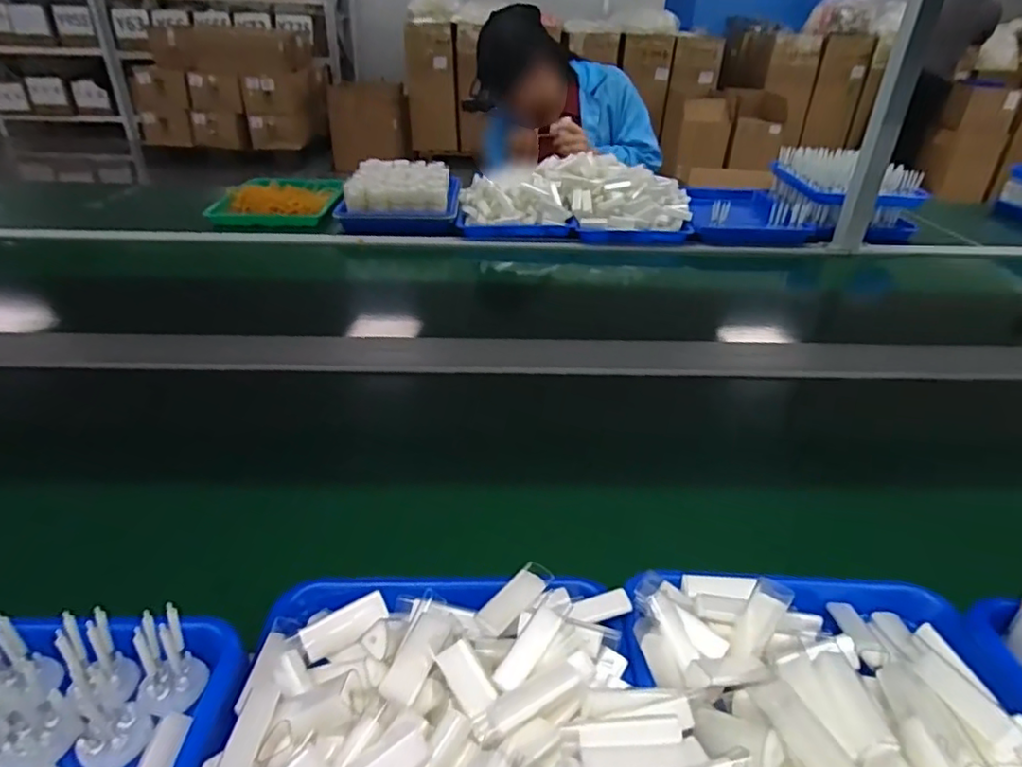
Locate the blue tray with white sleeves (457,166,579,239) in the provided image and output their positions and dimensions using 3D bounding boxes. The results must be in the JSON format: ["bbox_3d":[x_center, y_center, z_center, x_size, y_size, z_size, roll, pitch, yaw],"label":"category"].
[{"bbox_3d":[0.009,-0.399,1.298,0.239,0.098,0.234,0,32,-2],"label":"blue tray with white sleeves"}]

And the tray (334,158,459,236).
[{"bbox_3d":[-0.237,-0.413,1.323,0.243,0.104,0.249,1,32,0],"label":"tray"}]

